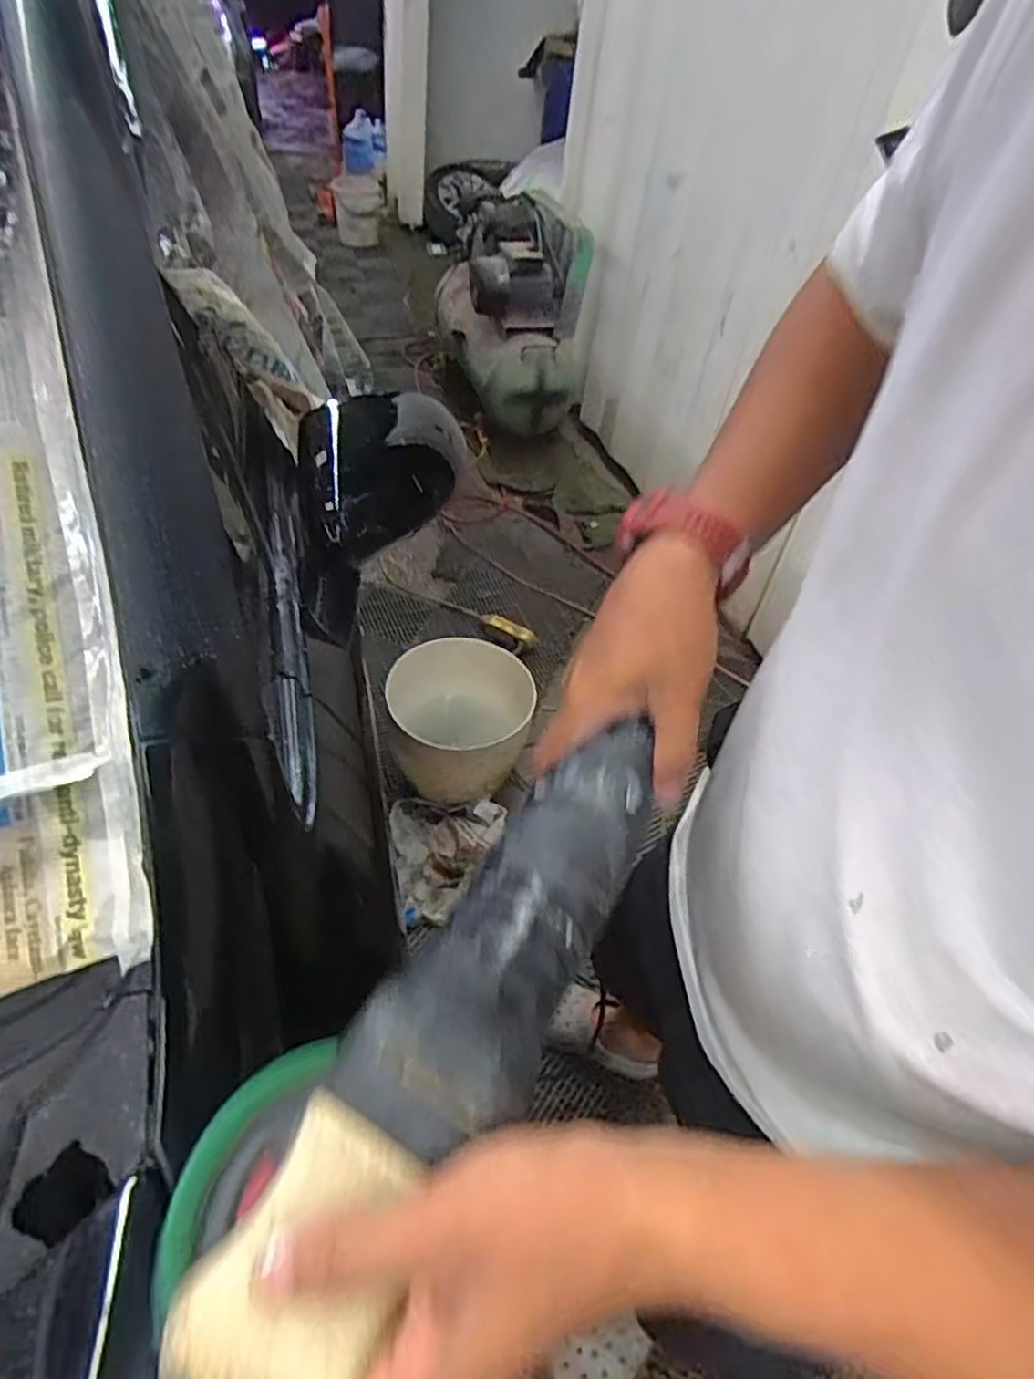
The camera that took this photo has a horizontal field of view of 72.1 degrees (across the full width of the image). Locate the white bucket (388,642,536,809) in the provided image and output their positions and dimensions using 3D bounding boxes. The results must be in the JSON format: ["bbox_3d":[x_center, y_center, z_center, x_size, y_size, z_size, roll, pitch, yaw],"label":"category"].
[{"bbox_3d":[-0.115,0.070,1.561,0.324,0.223,0.300,-4,47,-13],"label":"white bucket"}]

